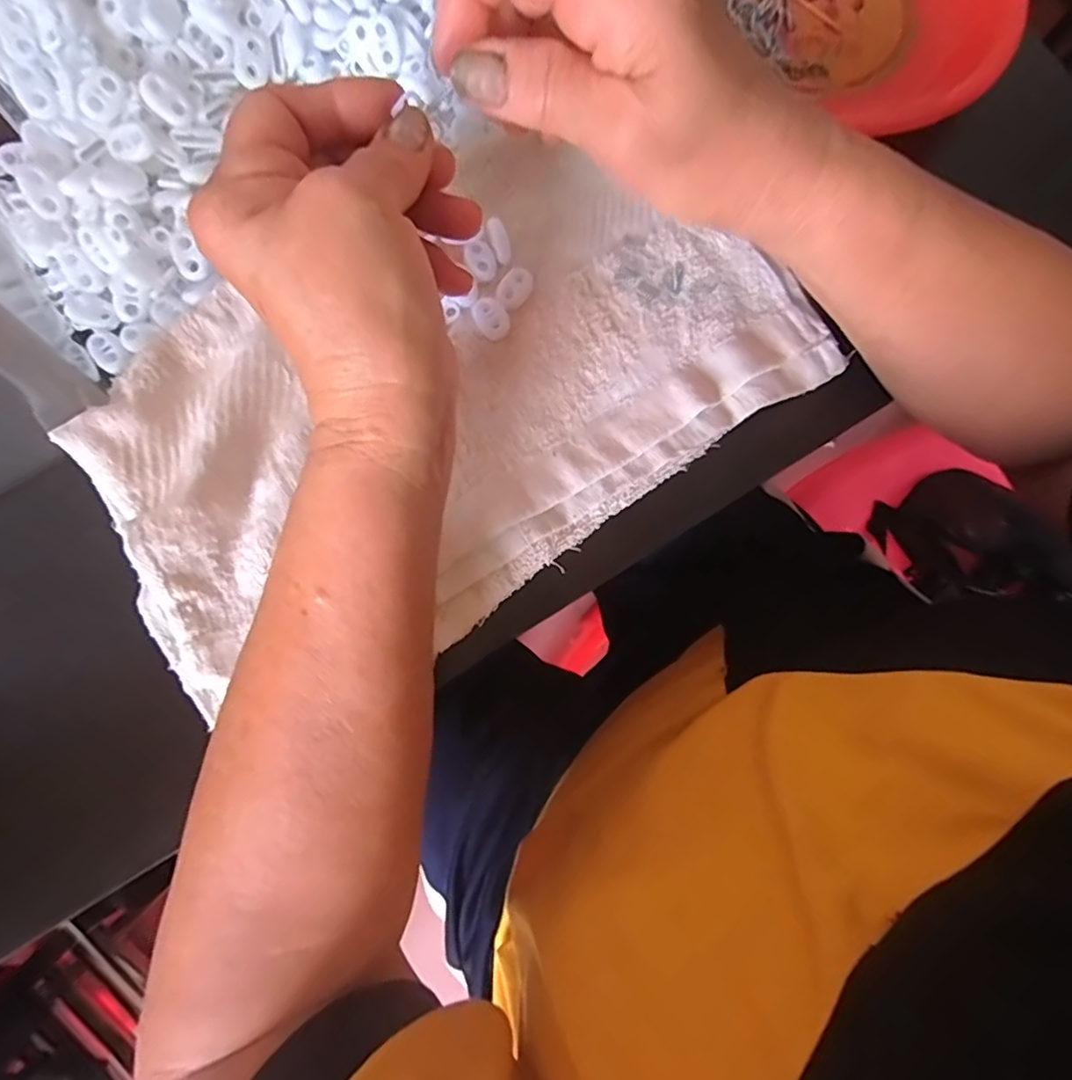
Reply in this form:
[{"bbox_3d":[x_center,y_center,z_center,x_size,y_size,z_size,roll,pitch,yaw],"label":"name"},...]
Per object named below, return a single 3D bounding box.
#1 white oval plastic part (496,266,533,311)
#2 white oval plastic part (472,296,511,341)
[{"bbox_3d":[-0.010,-0.124,0.290,0.015,0.005,0.023,30,78,3],"label":"white oval plastic part"},{"bbox_3d":[-0.022,-0.108,0.287,0.015,0.004,0.024,-33,82,-9],"label":"white oval plastic part"}]

